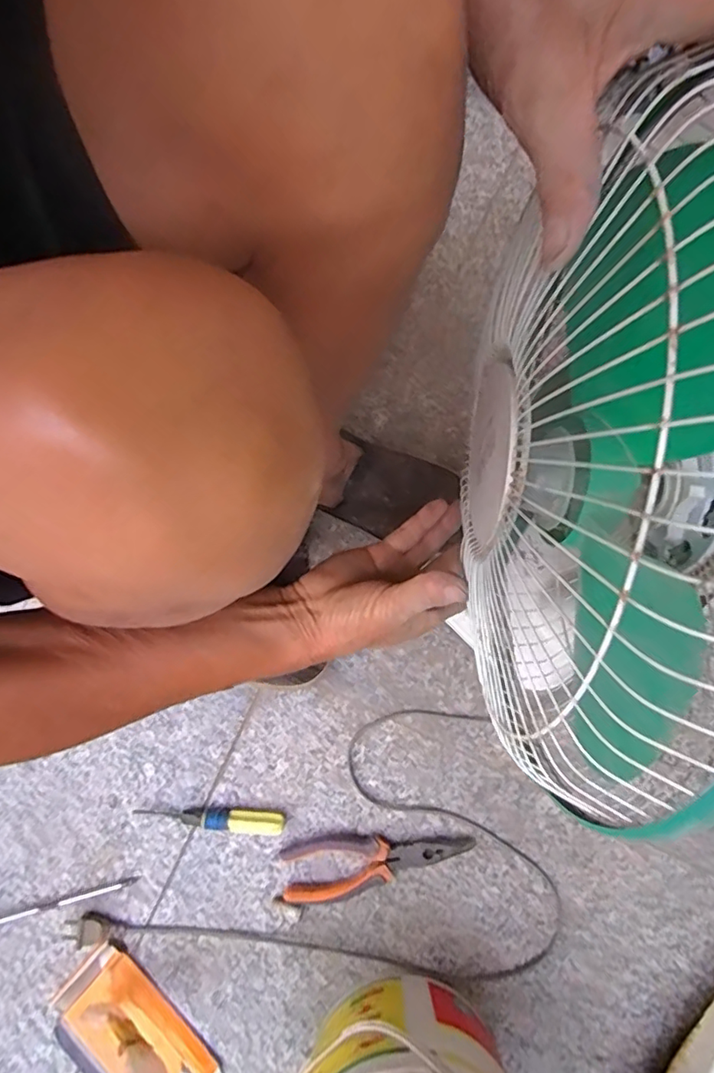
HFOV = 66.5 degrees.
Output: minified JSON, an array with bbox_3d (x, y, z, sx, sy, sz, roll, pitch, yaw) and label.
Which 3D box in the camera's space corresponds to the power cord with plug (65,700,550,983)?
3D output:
[{"bbox_3d":[-0.018,0.362,0.514,0.435,0.018,0.261,-32,76,-7],"label":"power cord with plug"}]

